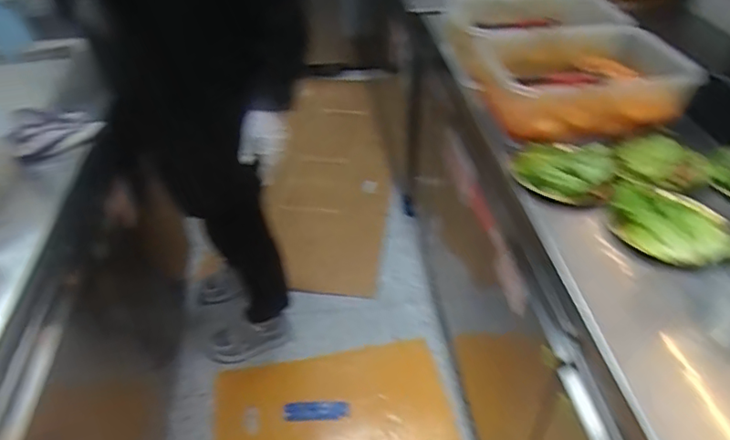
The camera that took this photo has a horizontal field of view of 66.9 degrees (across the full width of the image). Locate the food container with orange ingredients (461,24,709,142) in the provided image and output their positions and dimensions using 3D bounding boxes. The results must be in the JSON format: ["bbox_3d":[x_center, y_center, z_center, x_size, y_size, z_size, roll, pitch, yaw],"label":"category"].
[{"bbox_3d":[0.400,-0.262,1.044,0.342,0.118,0.273,1,40,3],"label":"food container with orange ingredients"}]

